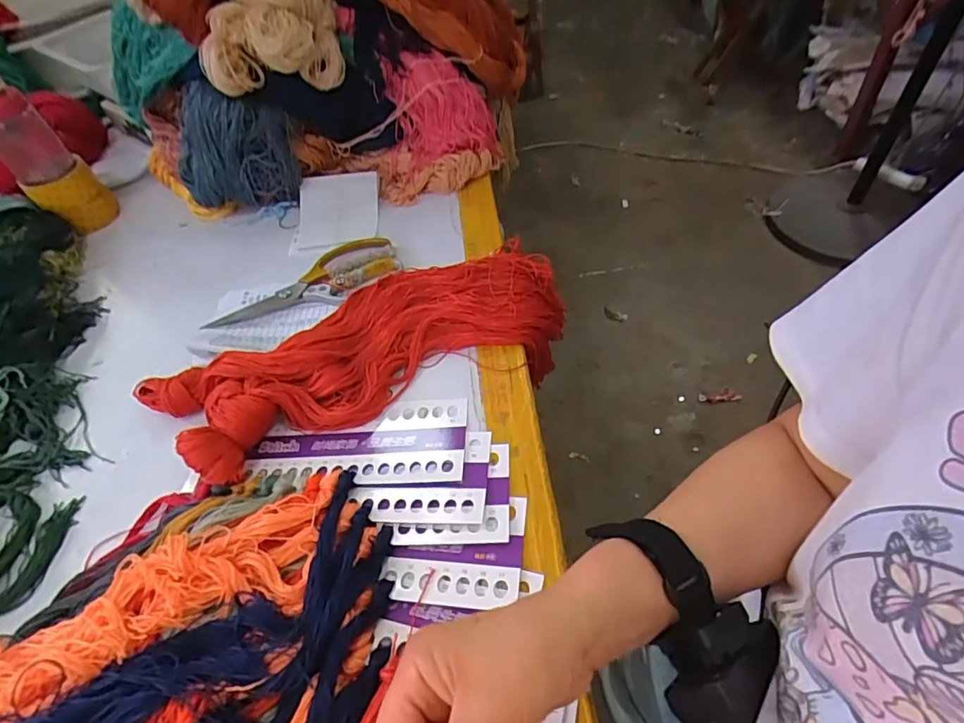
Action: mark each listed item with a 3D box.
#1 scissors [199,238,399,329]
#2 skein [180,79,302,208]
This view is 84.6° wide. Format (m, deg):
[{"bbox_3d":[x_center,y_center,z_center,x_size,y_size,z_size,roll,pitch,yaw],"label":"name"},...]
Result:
[{"bbox_3d":[-0.193,-0.080,0.591,0.209,0.027,0.078,-31,55,-22],"label":"scissors"},{"bbox_3d":[-0.321,-0.264,0.685,0.153,0.148,0.073,3,51,13],"label":"skein"}]

